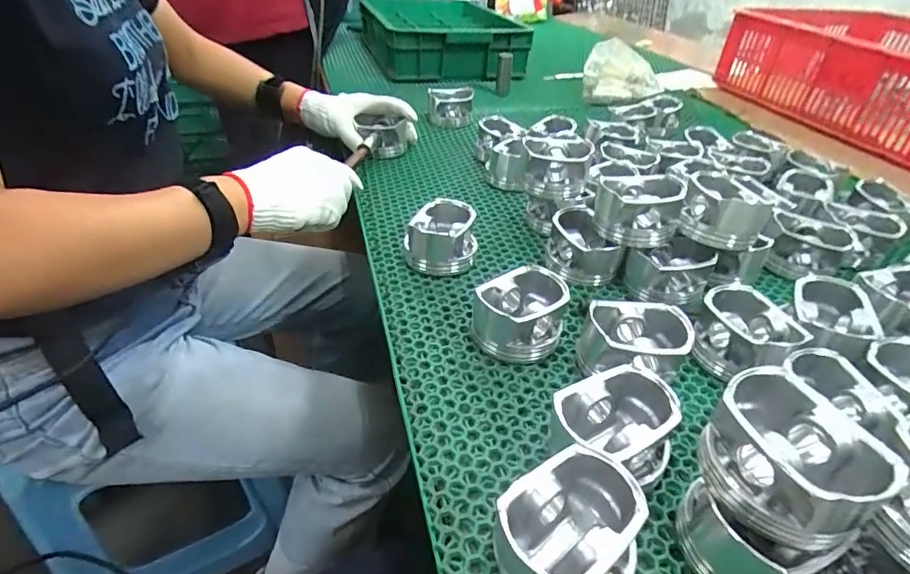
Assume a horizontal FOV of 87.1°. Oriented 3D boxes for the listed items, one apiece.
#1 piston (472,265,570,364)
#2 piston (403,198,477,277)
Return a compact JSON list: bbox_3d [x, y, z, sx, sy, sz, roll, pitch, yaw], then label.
[{"bbox_3d":[0.054,0.021,0.407,0.076,0.051,0.078,9,38,7],"label":"piston"},{"bbox_3d":[-0.015,-0.049,0.495,0.071,0.051,0.073,3,38,-1],"label":"piston"}]

